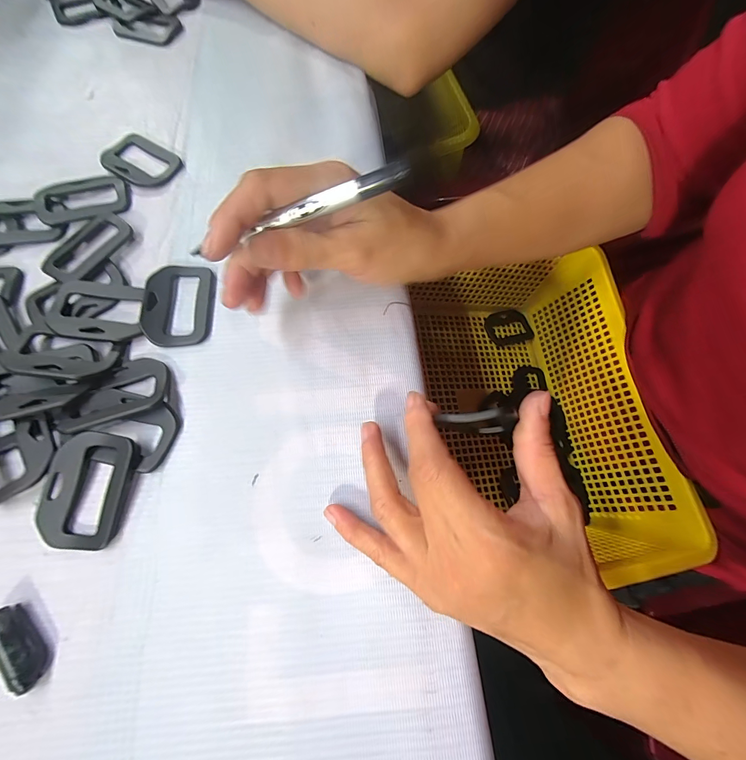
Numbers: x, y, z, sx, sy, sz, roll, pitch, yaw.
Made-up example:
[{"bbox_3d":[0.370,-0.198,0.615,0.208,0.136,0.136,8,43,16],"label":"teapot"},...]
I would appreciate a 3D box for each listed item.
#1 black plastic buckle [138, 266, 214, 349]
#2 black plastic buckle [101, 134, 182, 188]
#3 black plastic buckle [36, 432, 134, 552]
[{"bbox_3d":[-0.133,-0.051,0.236,0.046,0.008,0.061,-3,70,-3],"label":"black plastic buckle"},{"bbox_3d":[-0.186,-0.174,0.280,0.059,0.007,0.042,33,72,10],"label":"black plastic buckle"},{"bbox_3d":[-0.157,0.060,0.193,0.040,0.011,0.060,7,70,1],"label":"black plastic buckle"}]

